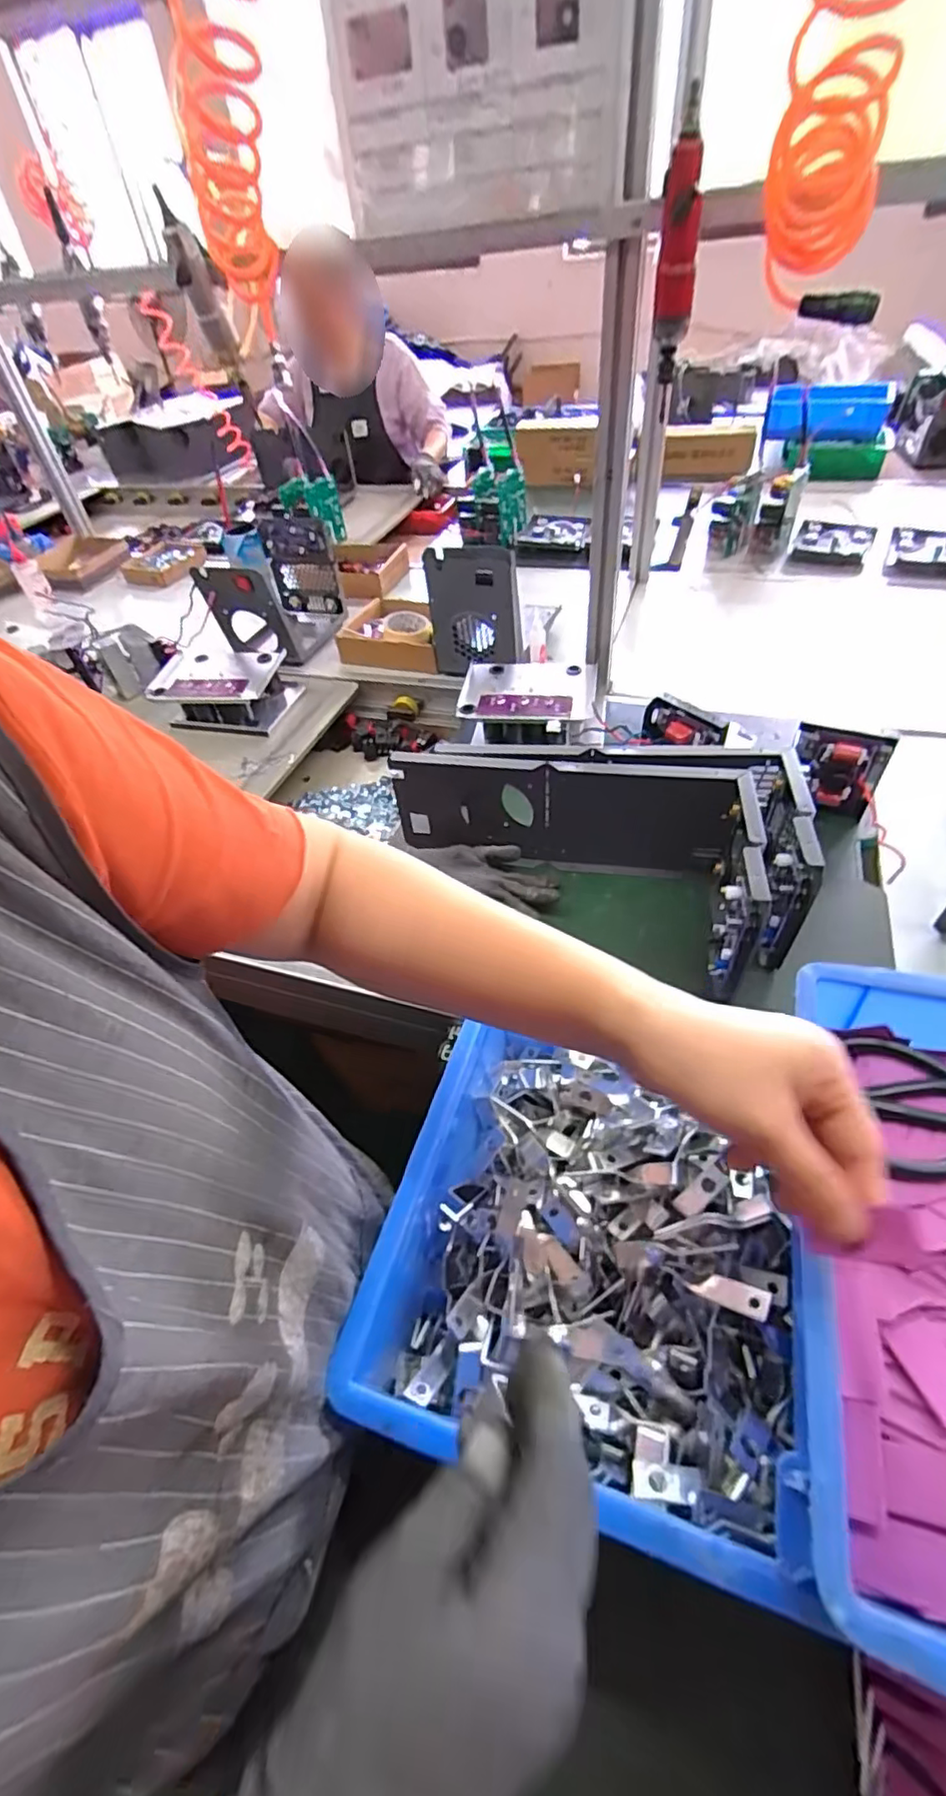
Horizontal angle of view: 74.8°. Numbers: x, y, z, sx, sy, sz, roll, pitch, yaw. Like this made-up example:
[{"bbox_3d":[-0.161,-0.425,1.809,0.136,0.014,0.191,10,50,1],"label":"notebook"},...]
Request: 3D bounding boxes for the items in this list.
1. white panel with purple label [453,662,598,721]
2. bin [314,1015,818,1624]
[{"bbox_3d":[0.082,-0.312,0.940,0.198,0.021,0.162,5,49,11],"label":"white panel with purple label"},{"bbox_3d":[0.081,0.224,0.414,0.244,0.099,0.269,12,50,17],"label":"bin"}]

